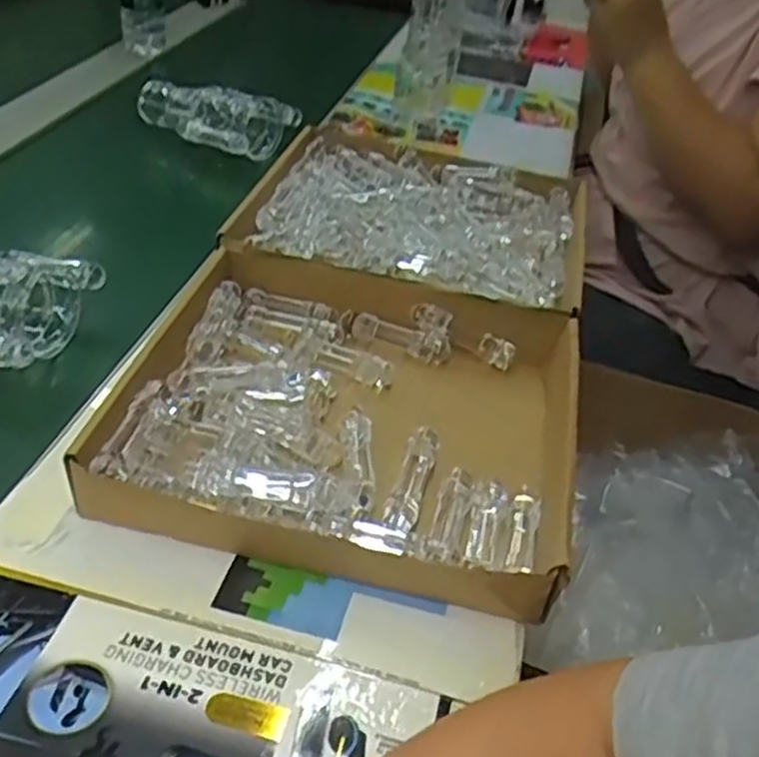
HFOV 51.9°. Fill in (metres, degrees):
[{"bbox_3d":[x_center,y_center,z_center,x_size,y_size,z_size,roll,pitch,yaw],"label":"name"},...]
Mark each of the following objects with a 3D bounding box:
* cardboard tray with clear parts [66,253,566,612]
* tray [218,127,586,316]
[{"bbox_3d":[-0.018,0.019,0.571,0.305,0.054,0.287,12,39,5],"label":"cardboard tray with clear parts"},{"bbox_3d":[0.040,-0.154,0.790,0.316,0.063,0.290,13,39,7],"label":"tray"}]

